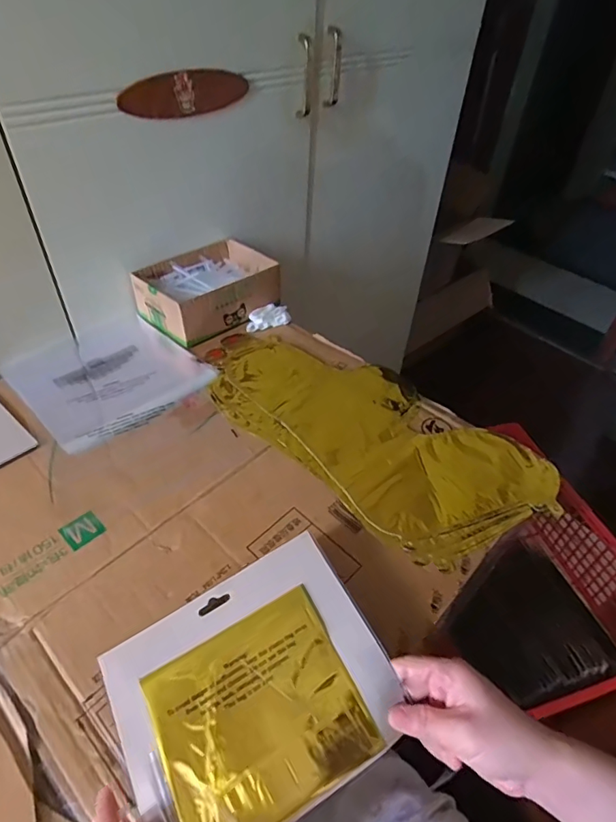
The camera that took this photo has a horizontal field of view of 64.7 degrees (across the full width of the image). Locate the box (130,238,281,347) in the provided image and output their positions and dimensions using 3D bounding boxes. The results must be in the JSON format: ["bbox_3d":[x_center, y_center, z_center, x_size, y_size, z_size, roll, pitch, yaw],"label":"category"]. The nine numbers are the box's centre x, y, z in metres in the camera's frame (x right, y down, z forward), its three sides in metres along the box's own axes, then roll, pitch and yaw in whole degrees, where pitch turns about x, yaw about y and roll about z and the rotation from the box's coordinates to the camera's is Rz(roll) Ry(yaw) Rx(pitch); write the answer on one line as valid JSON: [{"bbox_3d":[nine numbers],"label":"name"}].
[{"bbox_3d":[-0.149,-0.184,0.727,0.187,0.063,0.142,-33,54,-31],"label":"box"}]

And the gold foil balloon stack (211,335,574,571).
[{"bbox_3d":[0.055,0.010,0.573,0.430,0.017,0.197,31,51,26],"label":"gold foil balloon stack"}]

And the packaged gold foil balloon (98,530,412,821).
[{"bbox_3d":[-0.042,0.205,0.363,0.192,0.011,0.162,-27,57,-14],"label":"packaged gold foil balloon"}]

